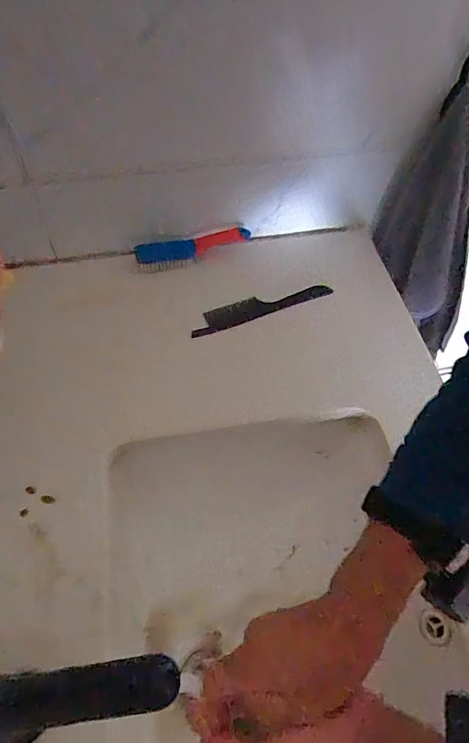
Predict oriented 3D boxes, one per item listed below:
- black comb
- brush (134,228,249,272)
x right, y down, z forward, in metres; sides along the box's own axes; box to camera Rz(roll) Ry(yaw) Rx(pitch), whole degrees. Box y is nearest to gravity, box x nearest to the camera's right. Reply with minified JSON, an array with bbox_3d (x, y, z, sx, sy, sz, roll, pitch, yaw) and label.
[{"bbox_3d":[0.034,-0.086,0.617,0.194,0.008,0.031,-19,66,-13],"label":"black comb"},{"bbox_3d":[-0.053,-0.165,0.647,0.158,0.037,0.024,-16,57,-11],"label":"brush"}]

